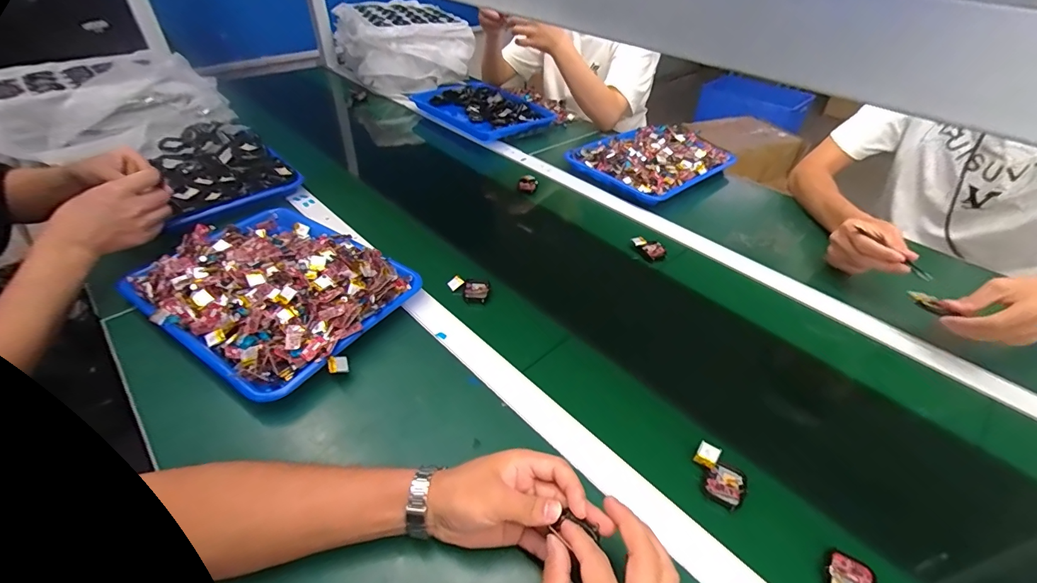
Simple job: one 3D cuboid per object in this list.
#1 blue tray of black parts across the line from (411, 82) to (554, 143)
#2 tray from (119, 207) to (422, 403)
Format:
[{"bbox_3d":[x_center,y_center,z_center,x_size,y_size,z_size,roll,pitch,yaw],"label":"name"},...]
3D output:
[{"bbox_3d":[-0.096,-0.472,1.132,0.219,0.067,0.334,-31,51,-33],"label":"blue tray of black parts across the line"},{"bbox_3d":[-0.330,-0.010,0.590,0.327,0.058,0.251,25,46,23],"label":"tray"}]

